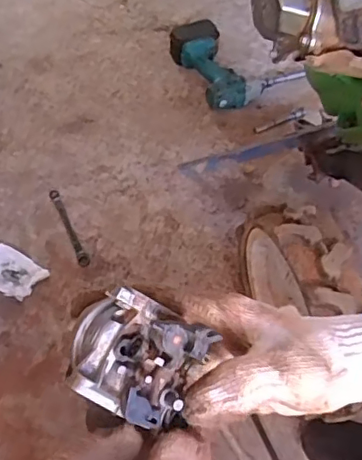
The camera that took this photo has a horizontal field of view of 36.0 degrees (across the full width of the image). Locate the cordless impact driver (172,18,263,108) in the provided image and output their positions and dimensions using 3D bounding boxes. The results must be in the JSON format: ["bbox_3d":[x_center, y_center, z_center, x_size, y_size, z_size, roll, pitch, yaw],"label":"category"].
[{"bbox_3d":[0.076,-0.391,1.327,0.128,0.089,0.252,-21,57,-12],"label":"cordless impact driver"}]

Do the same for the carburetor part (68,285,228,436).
[{"bbox_3d":[-0.022,0.060,0.277,0.068,0.040,0.059,16,58,13],"label":"carburetor part"}]

